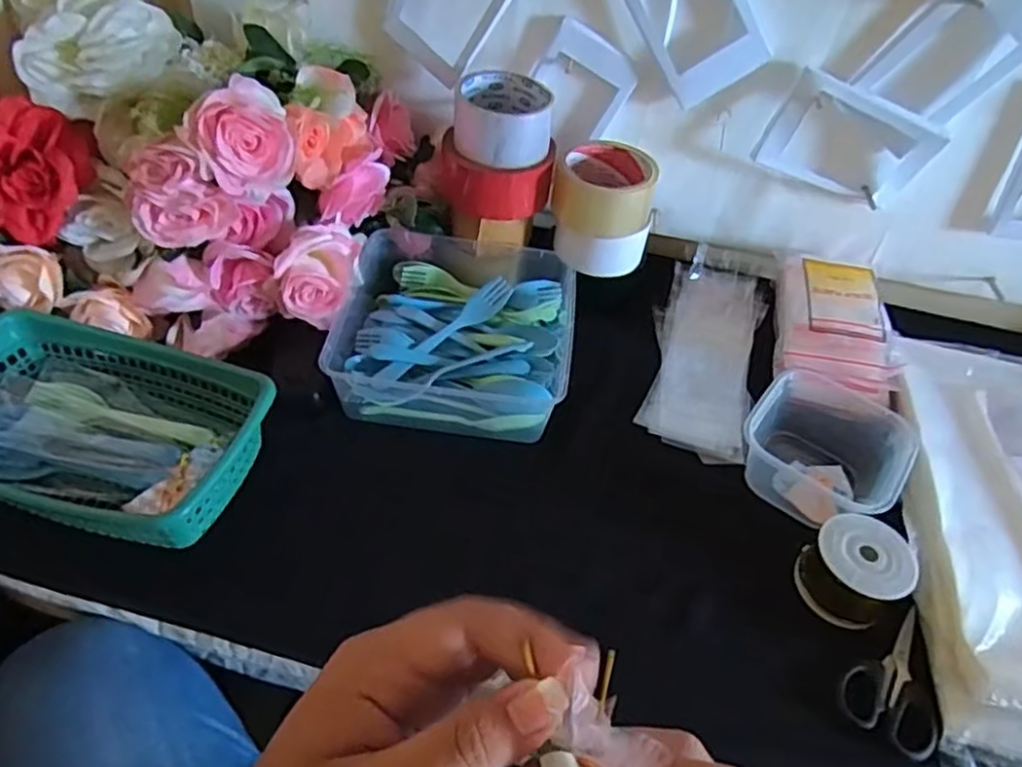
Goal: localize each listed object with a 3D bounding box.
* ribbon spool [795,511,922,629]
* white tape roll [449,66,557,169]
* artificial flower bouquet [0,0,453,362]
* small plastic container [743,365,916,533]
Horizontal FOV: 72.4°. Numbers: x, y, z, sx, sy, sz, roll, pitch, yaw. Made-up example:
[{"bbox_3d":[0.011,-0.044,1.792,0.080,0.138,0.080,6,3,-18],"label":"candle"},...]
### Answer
[{"bbox_3d":[0.249,0.136,0.507,0.065,0.051,0.068,4,45,-4],"label":"ribbon spool"},{"bbox_3d":[-0.007,-0.238,0.631,0.086,0.050,0.084,5,45,-3],"label":"white tape roll"},{"bbox_3d":[-0.251,-0.201,0.614,0.348,0.235,0.258,8,45,1],"label":"artificial flower bouquet"},{"bbox_3d":[0.260,0.053,0.581,0.119,0.067,0.128,30,50,21],"label":"small plastic container"}]

